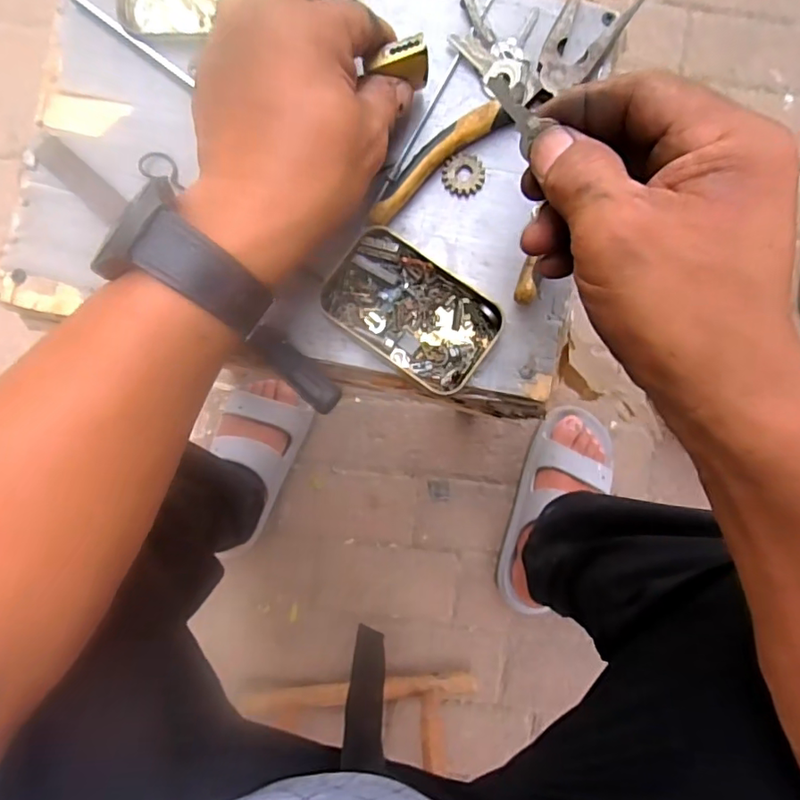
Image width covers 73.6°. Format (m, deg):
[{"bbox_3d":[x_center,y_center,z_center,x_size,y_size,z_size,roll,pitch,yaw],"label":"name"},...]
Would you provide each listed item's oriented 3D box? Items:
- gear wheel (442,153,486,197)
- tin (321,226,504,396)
[{"bbox_3d":[0.037,-0.130,0.308,0.024,0.004,0.023,0,88,1],"label":"gear wheel"},{"bbox_3d":[0.007,-0.050,0.298,0.092,0.019,0.058,36,89,2],"label":"tin"}]

